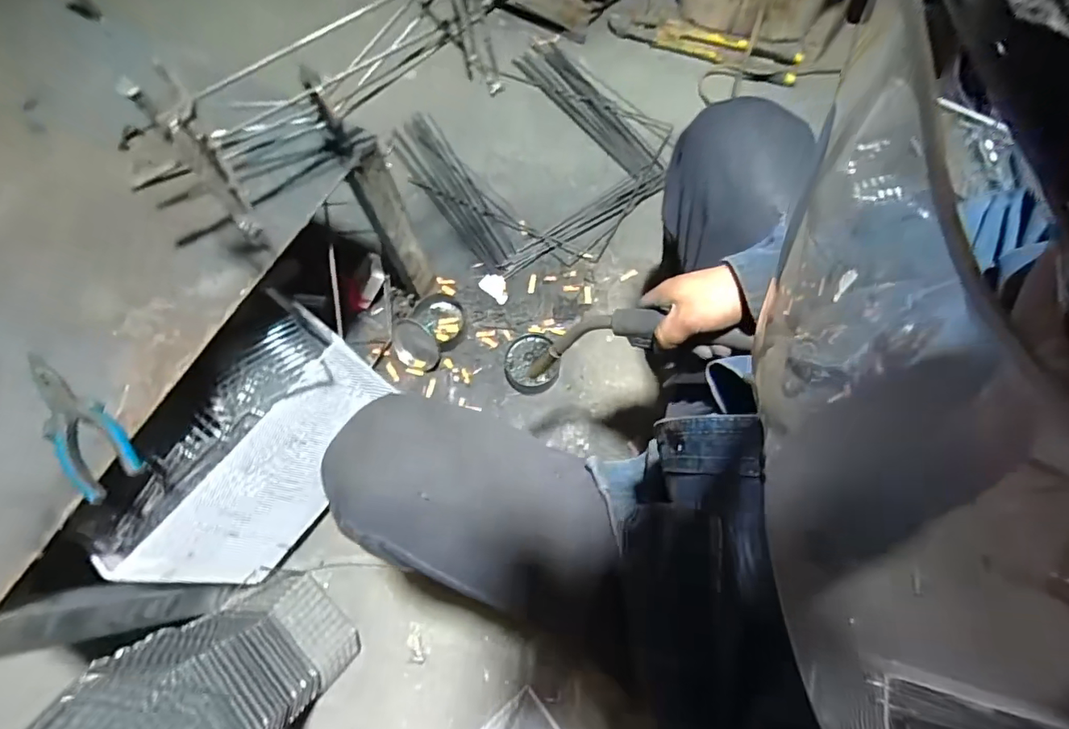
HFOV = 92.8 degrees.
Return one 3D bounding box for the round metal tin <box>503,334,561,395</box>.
[{"bbox_3d":[-0.006,0.001,0.891,0.094,0.042,0.092,-1,70,2],"label":"round metal tin"}]

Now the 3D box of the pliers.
[{"bbox_3d":[-0.450,0.053,0.496,0.192,0.018,0.056,40,77,15],"label":"pliers"}]

